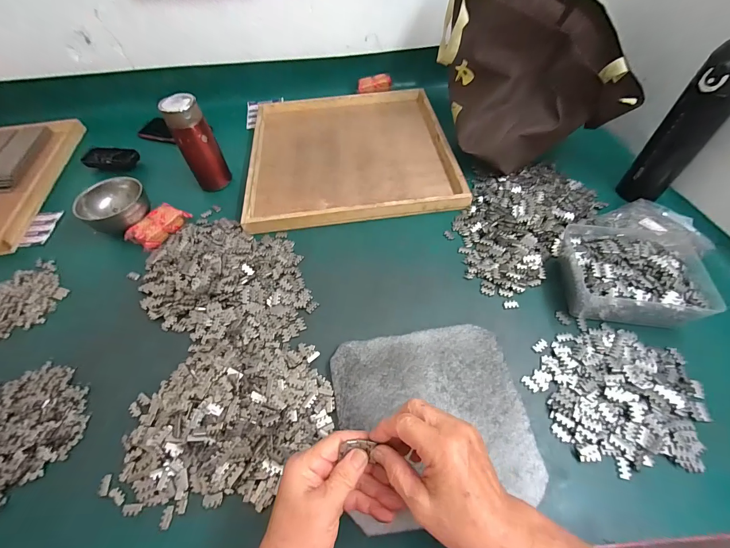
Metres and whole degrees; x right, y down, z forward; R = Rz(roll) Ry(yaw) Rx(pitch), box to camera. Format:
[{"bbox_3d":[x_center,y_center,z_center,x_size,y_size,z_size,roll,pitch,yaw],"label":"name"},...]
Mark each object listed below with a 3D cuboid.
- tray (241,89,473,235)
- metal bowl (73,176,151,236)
[{"bbox_3d":[-0.034,-0.259,0.676,0.397,0.025,0.411,-7,55,-3],"label":"tray"},{"bbox_3d":[-0.440,-0.119,0.582,0.103,0.058,0.103,-1,55,1],"label":"metal bowl"}]

